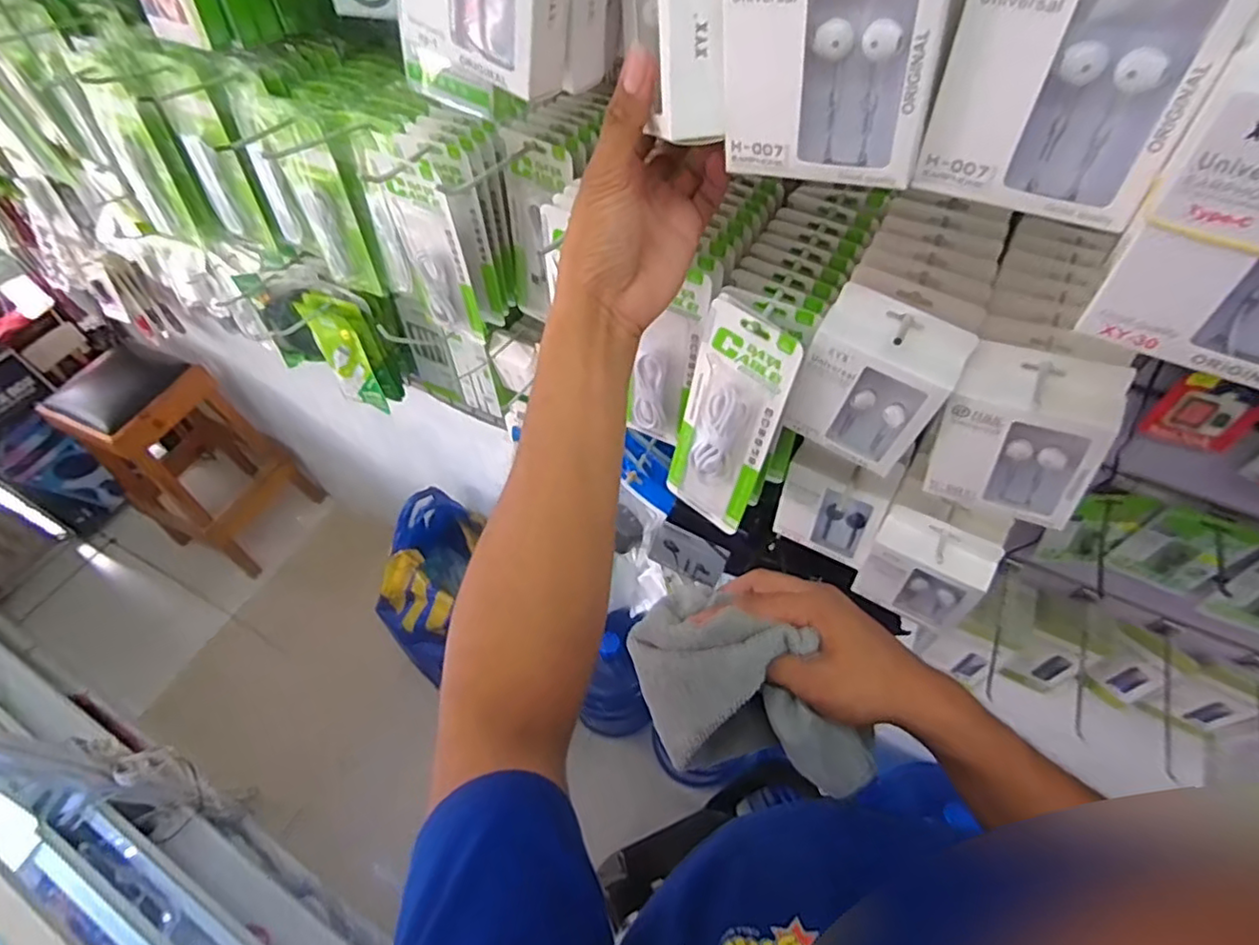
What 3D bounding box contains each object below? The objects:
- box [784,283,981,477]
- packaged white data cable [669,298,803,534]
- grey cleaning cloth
[{"bbox_3d":[0.169,-0.060,0.439,0.089,0.115,0.037,27,59,18],"label":"box"},{"bbox_3d":[0.073,-0.034,0.499,0.079,0.195,0.019,36,49,25],"label":"packaged white data cable"},{"bbox_3d":[0.075,0.160,0.433,0.179,0.114,0.091,35,61,22],"label":"grey cleaning cloth"}]

